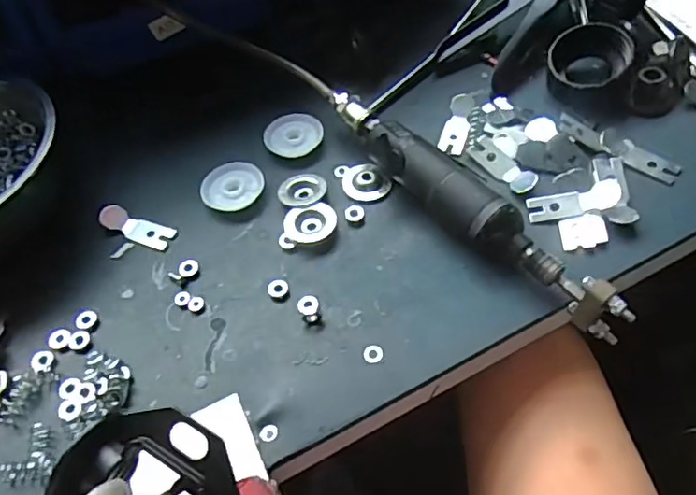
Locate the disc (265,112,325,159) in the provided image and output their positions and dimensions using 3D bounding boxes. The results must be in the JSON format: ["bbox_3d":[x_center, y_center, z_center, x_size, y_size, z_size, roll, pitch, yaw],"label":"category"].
[{"bbox_3d":[-0.047,-0.098,0.493,0.049,0.005,0.049,-1,59,2],"label":"disc"}]

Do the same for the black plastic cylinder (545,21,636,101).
[{"bbox_3d":[0.204,-0.157,0.485,0.067,0.035,0.061,19,60,17],"label":"black plastic cylinder"}]

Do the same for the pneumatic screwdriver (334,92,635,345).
[{"bbox_3d":[0.077,-0.037,0.415,0.039,0.040,0.282,-36,60,-18],"label":"pneumatic screwdriver"}]

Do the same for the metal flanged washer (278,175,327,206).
[{"bbox_3d":[-0.036,-0.046,0.455,0.036,0.006,0.035,-1,59,2],"label":"metal flanged washer"}]

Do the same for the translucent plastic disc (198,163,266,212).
[{"bbox_3d":[-0.094,-0.050,0.465,0.046,0.006,0.048,-1,59,2],"label":"translucent plastic disc"}]

